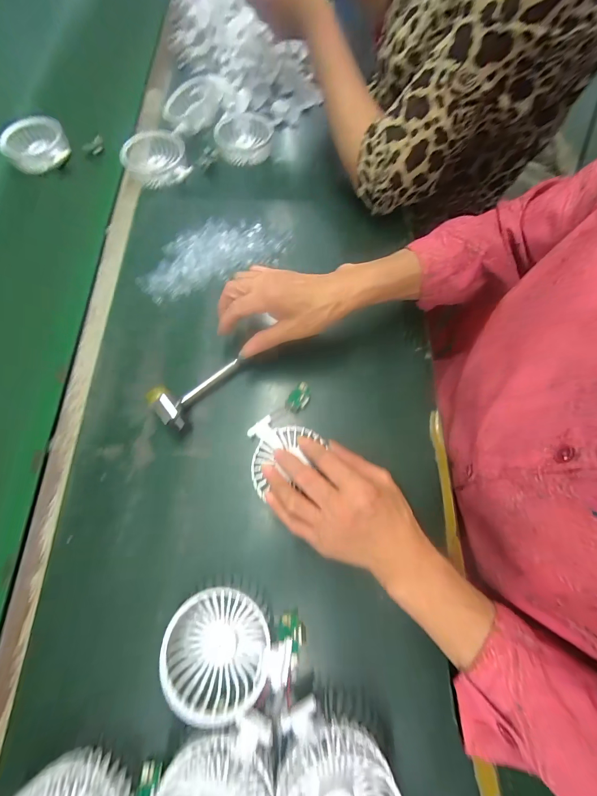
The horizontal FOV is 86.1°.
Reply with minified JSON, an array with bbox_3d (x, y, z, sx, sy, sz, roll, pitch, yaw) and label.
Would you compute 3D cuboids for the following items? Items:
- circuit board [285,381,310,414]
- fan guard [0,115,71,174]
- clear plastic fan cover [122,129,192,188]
[{"bbox_3d":[0.001,0.000,0.368,0.022,0.010,0.036,30,71,9],"label":"circuit board"},{"bbox_3d":[-0.414,-0.399,0.502,0.092,0.030,0.095,-24,72,-11],"label":"fan guard"},{"bbox_3d":[-0.215,-0.360,0.484,0.090,0.029,0.087,-14,70,-7],"label":"clear plastic fan cover"}]

